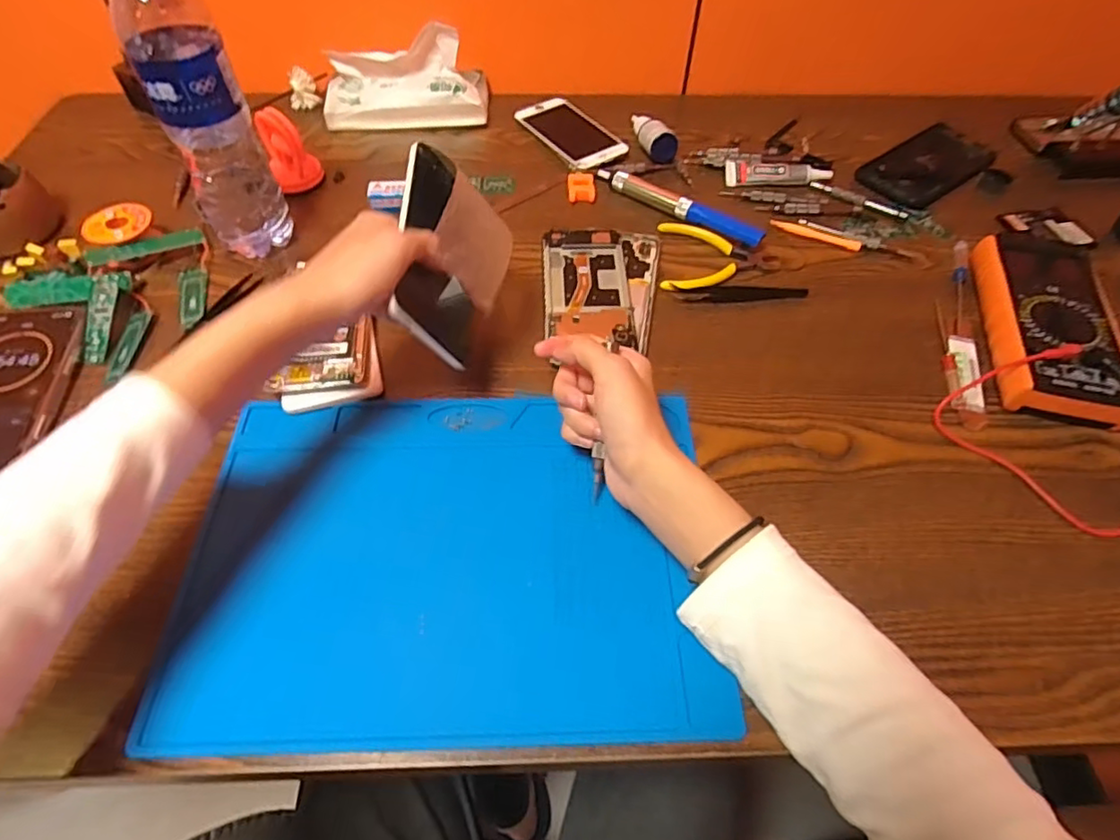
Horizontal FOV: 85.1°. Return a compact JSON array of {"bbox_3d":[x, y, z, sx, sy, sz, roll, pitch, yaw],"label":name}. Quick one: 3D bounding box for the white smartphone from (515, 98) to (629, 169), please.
[{"bbox_3d":[0.013,-0.310,0.660,0.066,0.011,0.134,-26,59,-18],"label":"white smartphone"}]

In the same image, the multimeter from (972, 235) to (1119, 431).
[{"bbox_3d":[0.384,-0.076,0.480,0.086,0.038,0.178,11,55,7],"label":"multimeter"}]

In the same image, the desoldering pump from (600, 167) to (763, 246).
[{"bbox_3d":[0.110,-0.204,0.579,0.174,0.016,0.026,28,58,18],"label":"desoldering pump"}]

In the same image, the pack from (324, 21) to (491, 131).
[{"bbox_3d":[-0.168,-0.364,0.659,0.176,0.079,0.066,-7,55,-6],"label":"pack"}]

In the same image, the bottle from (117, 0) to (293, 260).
[{"bbox_3d":[-0.272,-0.231,0.469,0.059,0.226,0.058,-31,60,-21],"label":"bottle"}]

